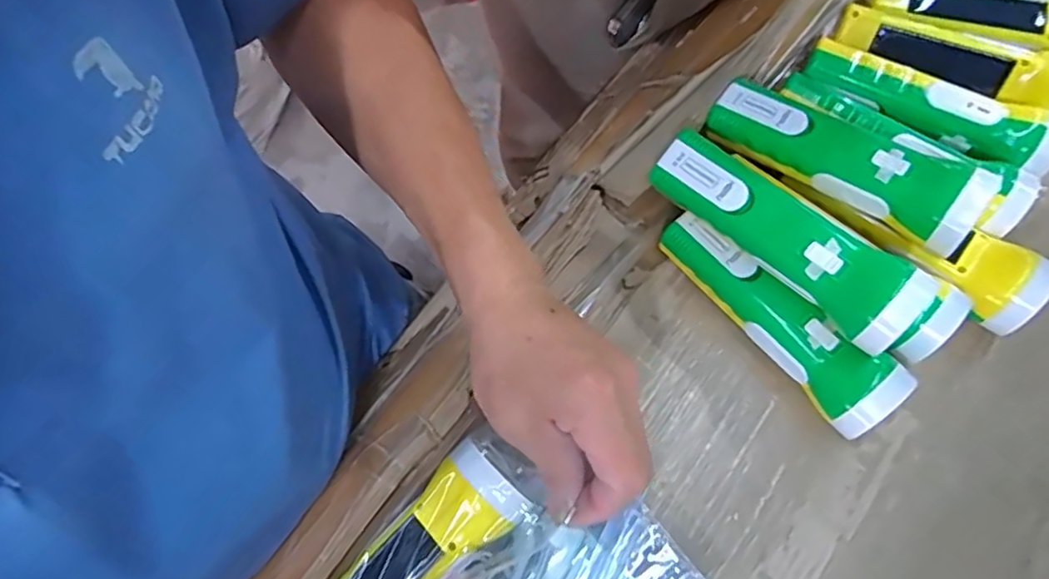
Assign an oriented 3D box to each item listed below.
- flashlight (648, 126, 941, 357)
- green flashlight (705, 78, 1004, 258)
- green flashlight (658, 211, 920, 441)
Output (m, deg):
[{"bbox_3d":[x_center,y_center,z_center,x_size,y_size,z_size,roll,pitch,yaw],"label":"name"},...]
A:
[{"bbox_3d":[0.148,-0.032,0.374,0.166,0.054,0.044,42,77,13],"label":"flashlight"},{"bbox_3d":[0.193,-0.079,0.394,0.166,0.044,0.047,33,75,23],"label":"green flashlight"},{"bbox_3d":[0.152,0.017,0.394,0.043,0.045,0.164,-42,76,-12],"label":"green flashlight"}]

